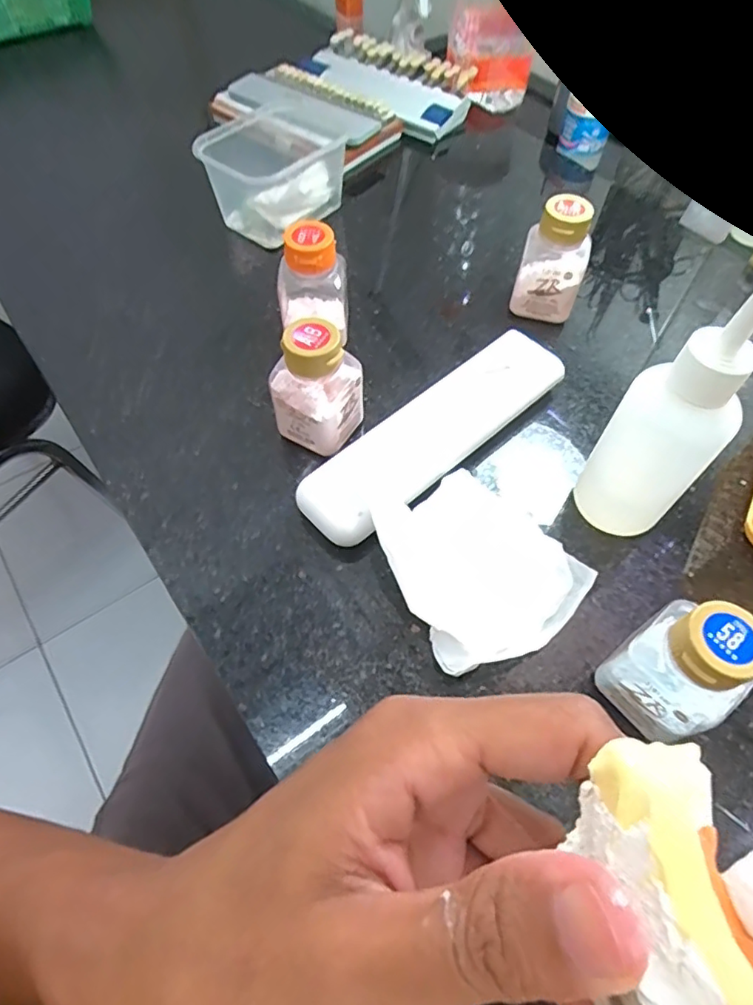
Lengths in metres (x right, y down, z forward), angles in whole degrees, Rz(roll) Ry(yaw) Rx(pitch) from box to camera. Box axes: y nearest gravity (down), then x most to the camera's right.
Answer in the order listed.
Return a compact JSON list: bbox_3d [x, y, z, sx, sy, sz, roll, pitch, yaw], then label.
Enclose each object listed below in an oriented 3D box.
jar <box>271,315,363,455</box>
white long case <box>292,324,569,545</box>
[{"bbox_3d":[-0.033,-0.062,0.308,0.041,0.074,0.038,25,63,12],"label":"jar"},{"bbox_3d":[0.035,-0.041,0.324,0.178,0.020,0.047,-38,68,-20],"label":"white long case"}]

